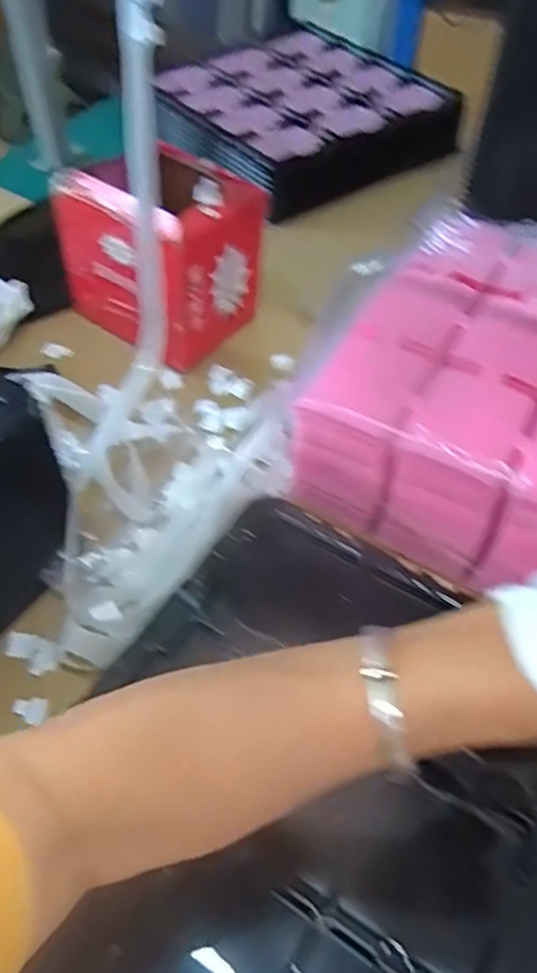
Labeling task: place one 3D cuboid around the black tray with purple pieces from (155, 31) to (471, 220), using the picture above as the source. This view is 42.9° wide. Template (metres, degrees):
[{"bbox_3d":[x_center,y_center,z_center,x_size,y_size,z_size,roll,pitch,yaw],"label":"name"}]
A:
[{"bbox_3d":[0.032,-0.511,0.940,0.336,0.092,0.320,-29,56,-22],"label":"black tray with purple pieces"}]

